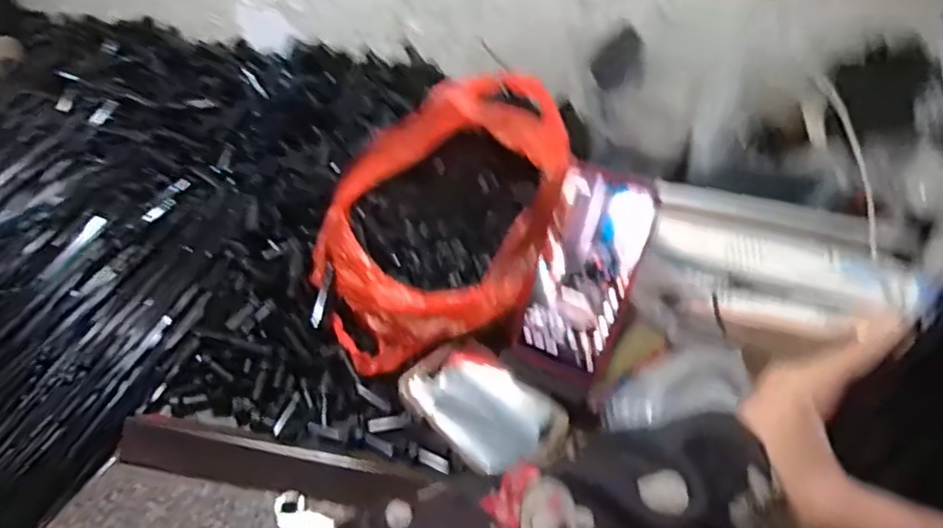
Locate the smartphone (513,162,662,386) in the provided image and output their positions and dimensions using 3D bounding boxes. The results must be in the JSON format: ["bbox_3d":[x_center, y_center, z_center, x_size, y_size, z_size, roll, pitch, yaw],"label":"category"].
[{"bbox_3d":[0.090,0.009,0.494,0.076,0.170,0.009,21,12,22],"label":"smartphone"}]

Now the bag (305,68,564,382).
[{"bbox_3d":[-0.034,-0.041,0.578,0.230,0.167,0.253,6,45,8],"label":"bag"}]

